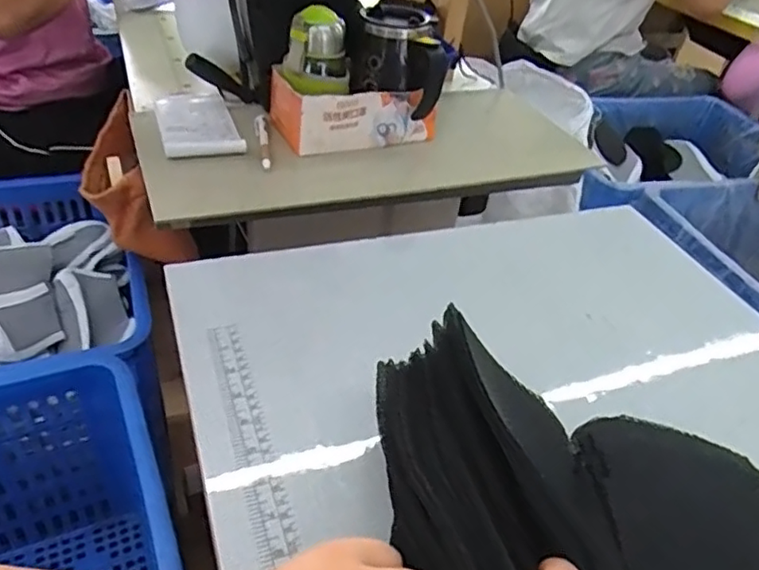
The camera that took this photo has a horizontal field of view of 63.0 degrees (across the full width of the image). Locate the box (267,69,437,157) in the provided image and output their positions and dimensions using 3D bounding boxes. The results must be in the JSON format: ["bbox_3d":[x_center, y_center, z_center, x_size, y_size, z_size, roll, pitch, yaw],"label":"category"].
[{"bbox_3d":[-0.030,-0.221,0.767,0.191,0.063,0.102,-11,42,-22],"label":"box"}]

